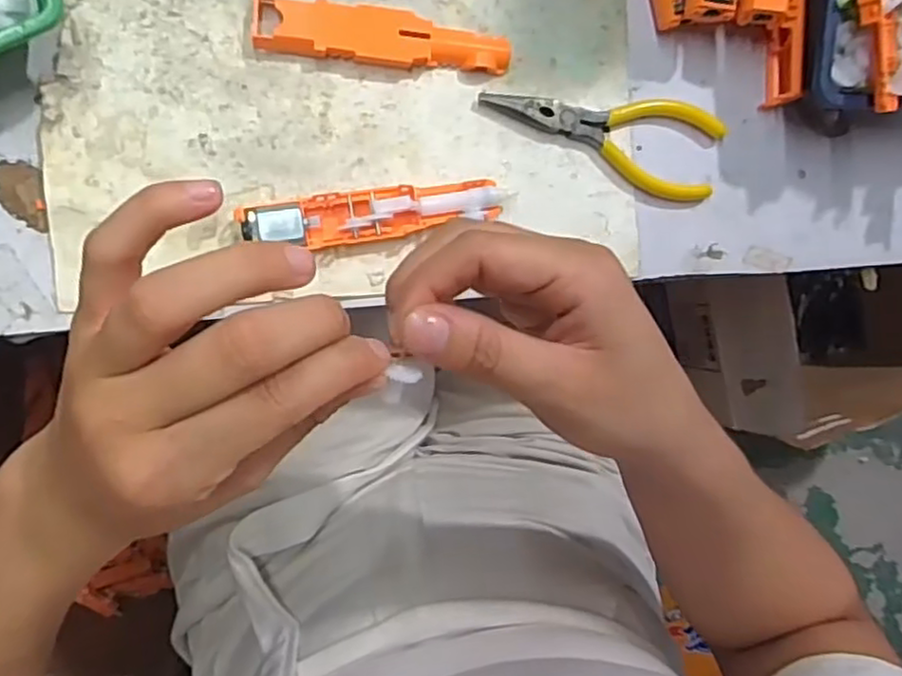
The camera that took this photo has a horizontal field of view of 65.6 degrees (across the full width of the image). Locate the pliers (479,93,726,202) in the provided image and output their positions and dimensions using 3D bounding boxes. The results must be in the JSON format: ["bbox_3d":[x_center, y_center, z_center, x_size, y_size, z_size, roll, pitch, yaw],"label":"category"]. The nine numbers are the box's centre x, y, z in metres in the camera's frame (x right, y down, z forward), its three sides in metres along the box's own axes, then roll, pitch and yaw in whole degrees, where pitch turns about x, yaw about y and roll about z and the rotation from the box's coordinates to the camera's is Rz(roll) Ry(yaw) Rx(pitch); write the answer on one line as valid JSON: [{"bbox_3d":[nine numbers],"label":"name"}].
[{"bbox_3d":[0.082,-0.109,0.354,0.124,0.009,0.048,19,90,-10],"label":"pliers"}]

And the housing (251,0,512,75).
[{"bbox_3d":[-0.030,-0.140,0.327,0.119,0.012,0.023,2,93,-9],"label":"housing"}]

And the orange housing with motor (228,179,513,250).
[{"bbox_3d":[-0.033,-0.058,0.327,0.122,0.022,0.023,-9,94,-9],"label":"orange housing with motor"}]

